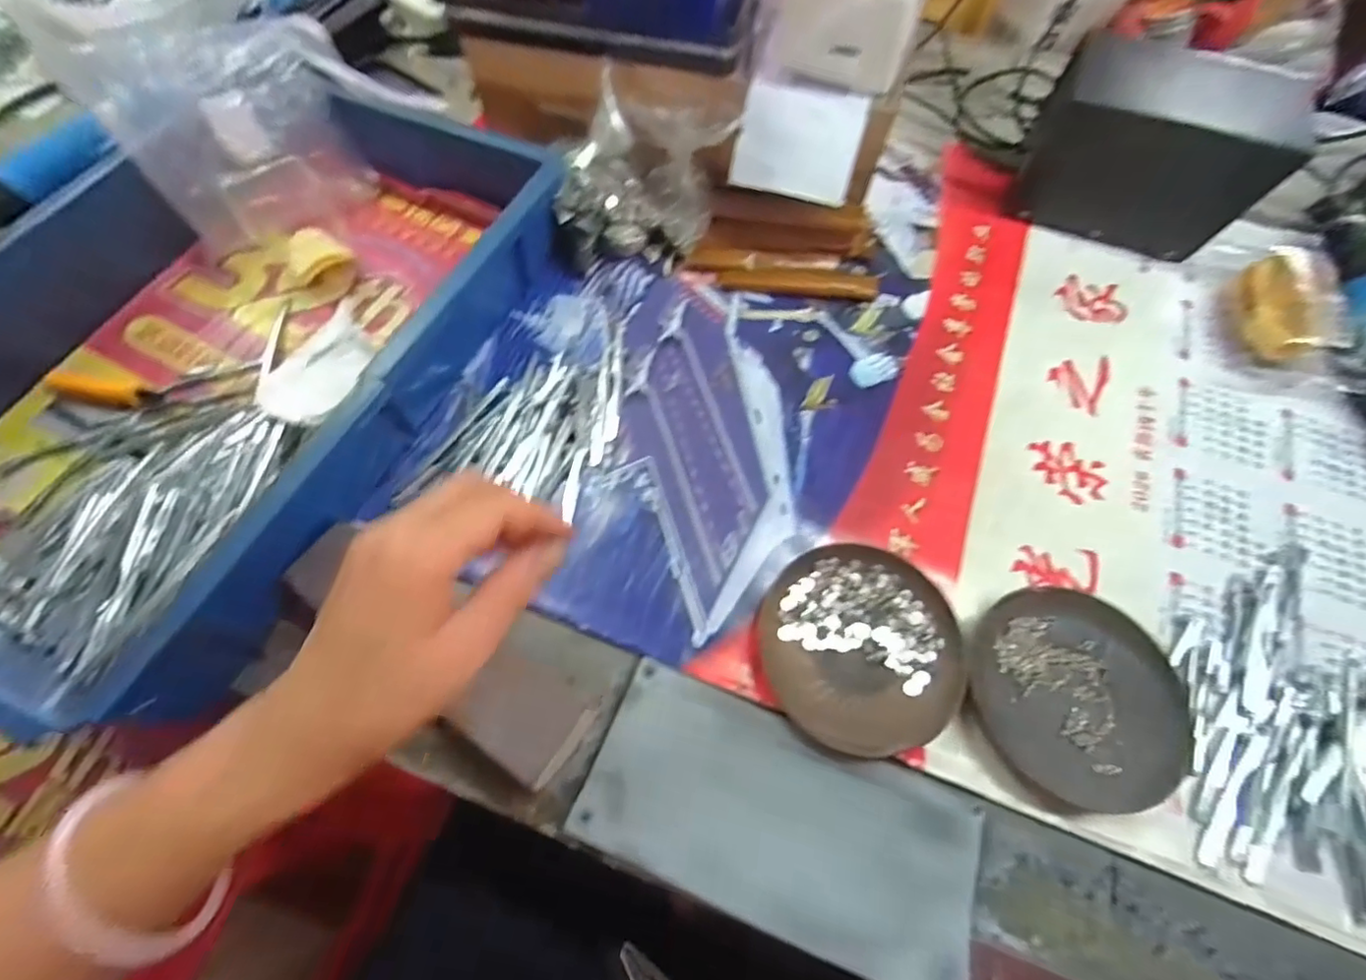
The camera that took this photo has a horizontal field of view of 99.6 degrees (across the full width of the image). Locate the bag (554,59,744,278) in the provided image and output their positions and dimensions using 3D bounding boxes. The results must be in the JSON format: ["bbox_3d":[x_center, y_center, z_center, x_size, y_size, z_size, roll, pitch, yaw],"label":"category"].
[{"bbox_3d":[-0.034,-0.234,0.440,0.132,0.102,0.102,10,64,3],"label":"bag"}]

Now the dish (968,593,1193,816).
[{"bbox_3d":[0.221,0.113,0.322,0.110,0.012,0.116,-33,71,-15],"label":"dish"}]

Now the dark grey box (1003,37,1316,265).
[{"bbox_3d":[0.366,-0.265,0.462,0.155,0.119,0.076,23,68,9],"label":"dark grey box"}]

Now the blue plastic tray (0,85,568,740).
[{"bbox_3d":[-0.295,-0.113,0.385,0.297,0.085,0.460,24,68,9],"label":"blue plastic tray"}]

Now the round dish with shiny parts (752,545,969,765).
[{"bbox_3d":[0.102,0.088,0.334,0.111,0.012,0.117,0,66,-1],"label":"round dish with shiny parts"}]

